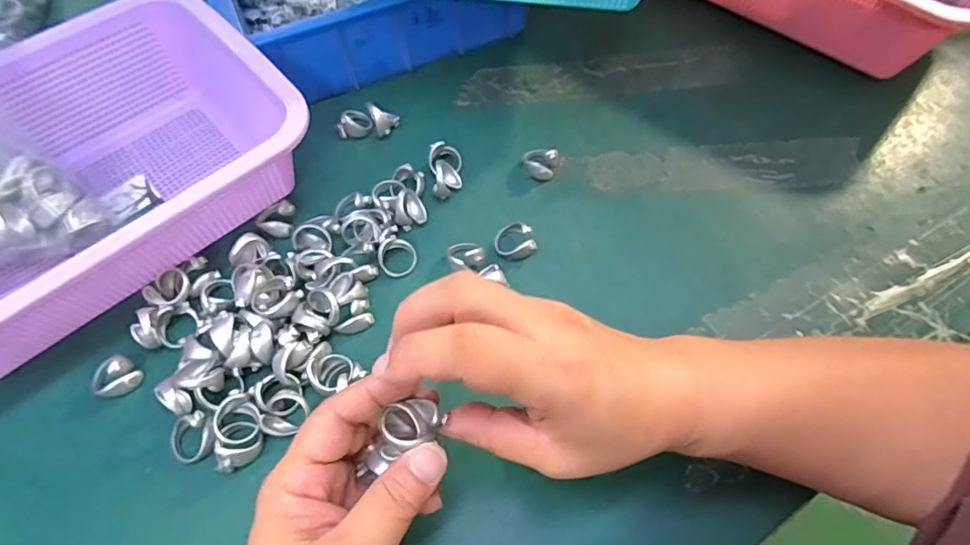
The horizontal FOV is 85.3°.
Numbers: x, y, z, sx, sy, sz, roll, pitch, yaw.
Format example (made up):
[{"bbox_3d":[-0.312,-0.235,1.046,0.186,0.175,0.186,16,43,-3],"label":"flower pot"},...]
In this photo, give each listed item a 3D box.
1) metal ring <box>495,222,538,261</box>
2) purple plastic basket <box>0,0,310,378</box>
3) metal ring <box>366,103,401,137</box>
[{"bbox_3d":[0.020,-0.021,0.349,0.025,0.013,0.023,0,61,0],"label":"metal ring"},{"bbox_3d":[-0.256,-0.056,0.334,0.264,0.078,0.176,-39,68,-19],"label":"purple plastic basket"},{"bbox_3d":[-0.075,-0.115,0.396,0.022,0.023,0.014,-13,62,-7],"label":"metal ring"}]

